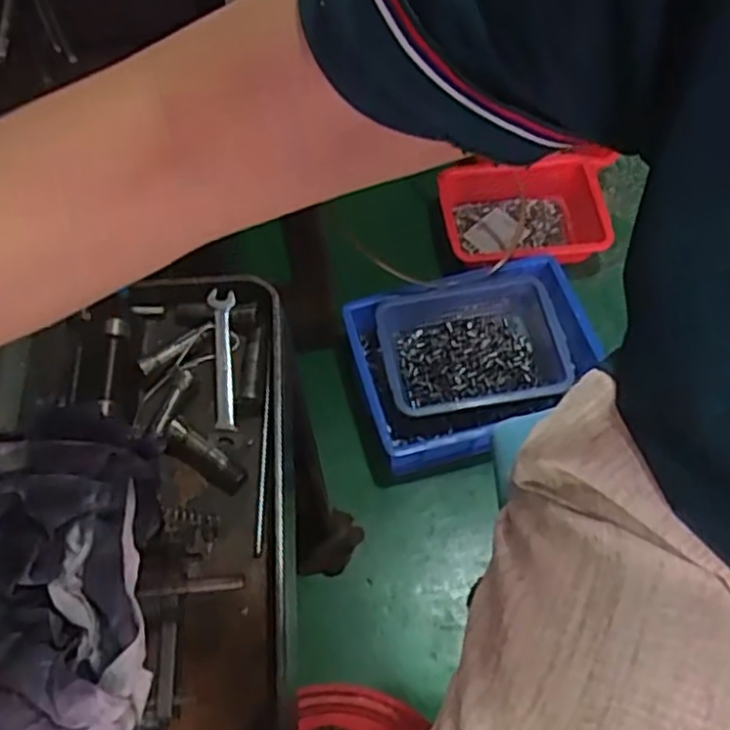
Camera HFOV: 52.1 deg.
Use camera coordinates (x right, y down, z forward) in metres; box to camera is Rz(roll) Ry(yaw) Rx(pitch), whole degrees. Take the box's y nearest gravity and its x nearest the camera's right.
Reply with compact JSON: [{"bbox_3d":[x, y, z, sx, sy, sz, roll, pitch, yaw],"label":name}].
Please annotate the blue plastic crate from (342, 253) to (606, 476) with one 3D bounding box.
[{"bbox_3d":[0.205,-0.012,1.345,0.413,0.143,0.312,-15,62,-7],"label":"blue plastic crate"}]

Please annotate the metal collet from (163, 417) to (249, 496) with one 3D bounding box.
[{"bbox_3d":[-0.130,0.075,0.606,0.076,0.020,0.024,31,66,17],"label":"metal collet"}]

